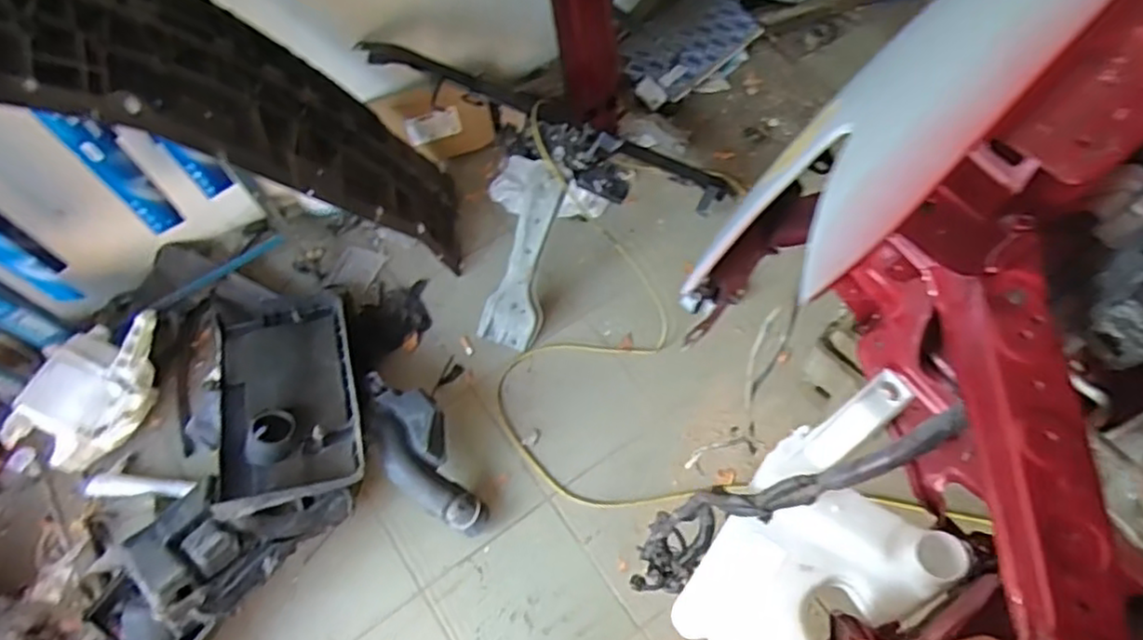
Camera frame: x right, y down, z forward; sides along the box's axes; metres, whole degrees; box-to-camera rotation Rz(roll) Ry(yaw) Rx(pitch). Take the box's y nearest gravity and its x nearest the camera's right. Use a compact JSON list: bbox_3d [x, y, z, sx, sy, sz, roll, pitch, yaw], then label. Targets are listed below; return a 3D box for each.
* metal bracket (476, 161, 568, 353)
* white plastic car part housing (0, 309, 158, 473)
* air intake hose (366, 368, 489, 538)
[{"bbox_3d":[-0.100,-0.133,1.508,0.120,0.059,0.412,20,108,12],"label":"metal bracket"},{"bbox_3d":[-1.000,0.150,1.459,0.216,0.172,0.334,15,65,10],"label":"white plastic car part housing"},{"bbox_3d":[-0.310,0.277,1.402,0.153,0.128,0.371,-25,65,-10],"label":"air intake hose"}]

